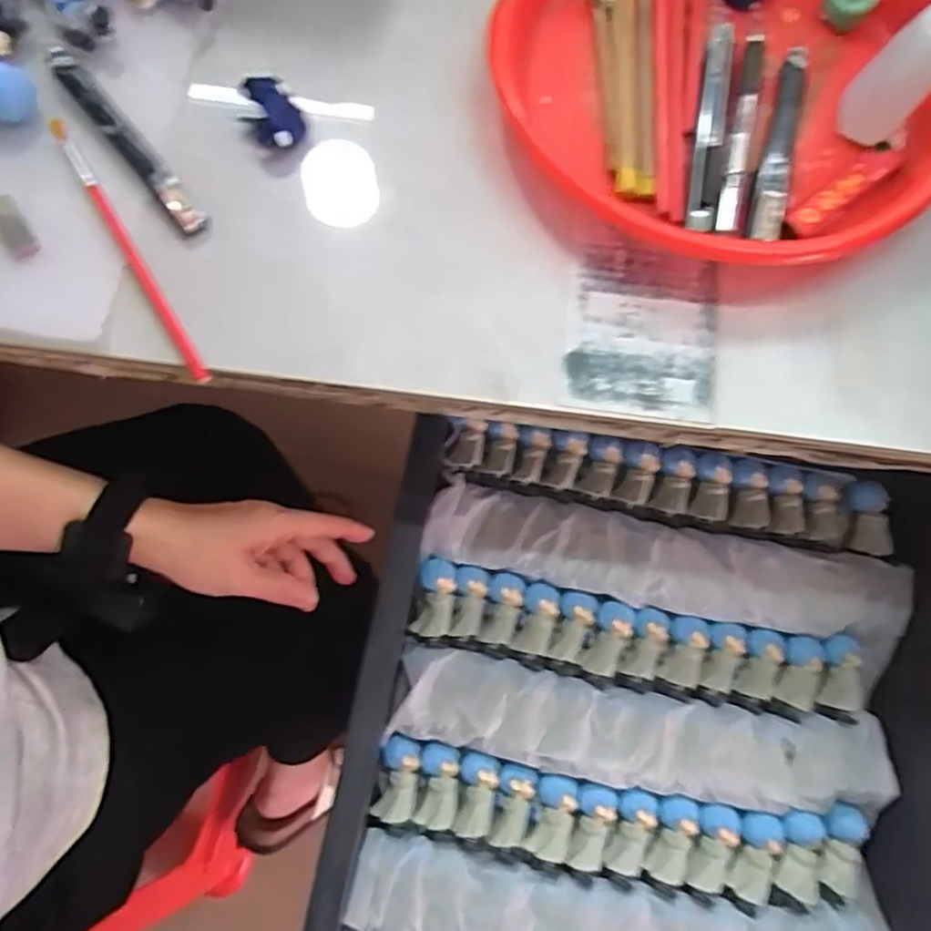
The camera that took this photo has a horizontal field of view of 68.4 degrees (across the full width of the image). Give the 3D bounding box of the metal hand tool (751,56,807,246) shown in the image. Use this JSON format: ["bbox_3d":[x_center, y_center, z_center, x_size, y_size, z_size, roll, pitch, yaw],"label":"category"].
[{"bbox_3d":[0.174,-0.178,0.377,0.019,0.009,0.128,16,76,3],"label":"metal hand tool"}]

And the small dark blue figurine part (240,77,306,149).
[{"bbox_3d":[-0.105,-0.192,0.376,0.037,0.026,0.024,36,78,7],"label":"small dark blue figurine part"}]

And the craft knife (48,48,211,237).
[{"bbox_3d":[-0.183,-0.177,0.372,0.015,0.010,0.135,-39,80,-10],"label":"craft knife"}]

